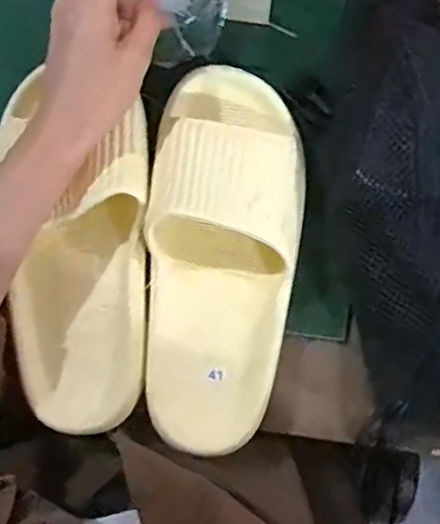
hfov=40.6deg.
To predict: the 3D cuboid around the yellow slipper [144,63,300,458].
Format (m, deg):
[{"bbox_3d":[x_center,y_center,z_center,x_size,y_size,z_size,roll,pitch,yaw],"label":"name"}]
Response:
[{"bbox_3d":[0.002,-0.009,0.400,0.094,0.064,0.261,3,79,1],"label":"yellow slipper"}]

